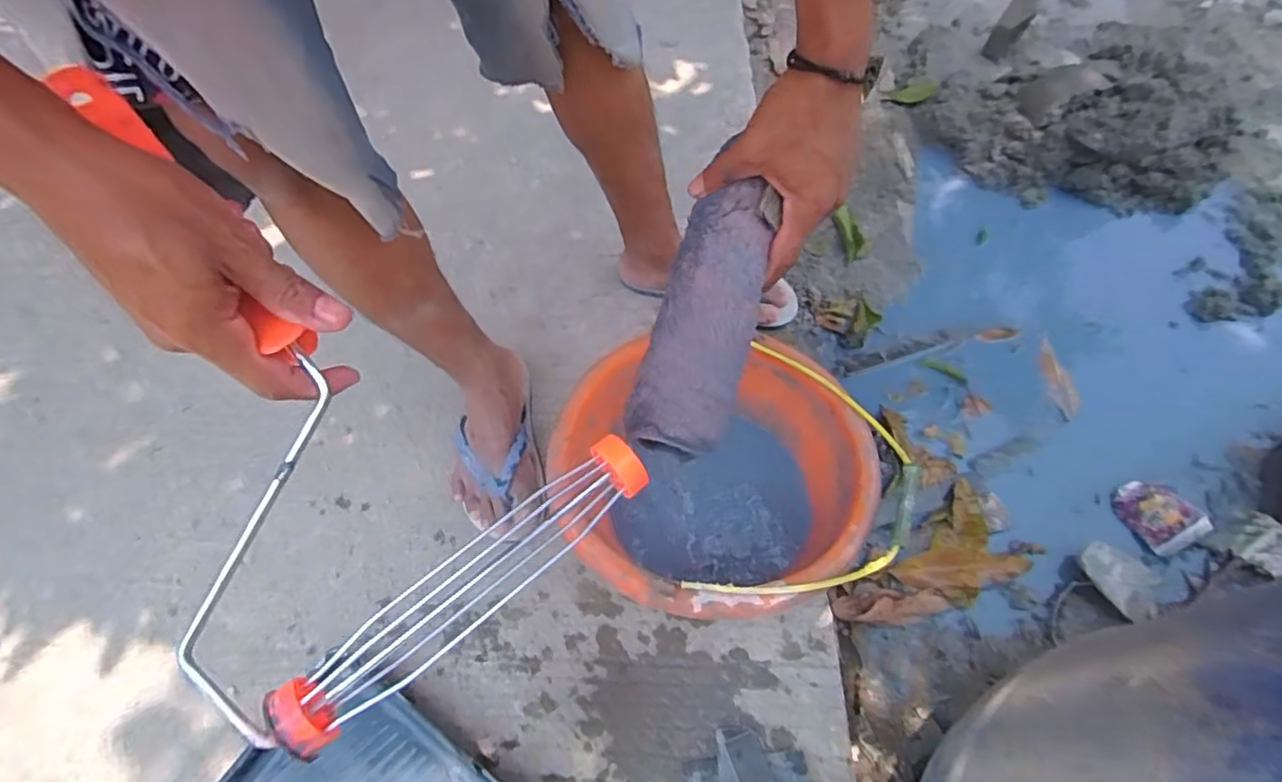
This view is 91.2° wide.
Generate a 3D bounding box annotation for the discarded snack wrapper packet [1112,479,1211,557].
[{"bbox_3d":[0.676,0.156,0.820,0.076,0.027,0.091,-22,60,-11],"label":"discarded snack wrapper packet"}]

